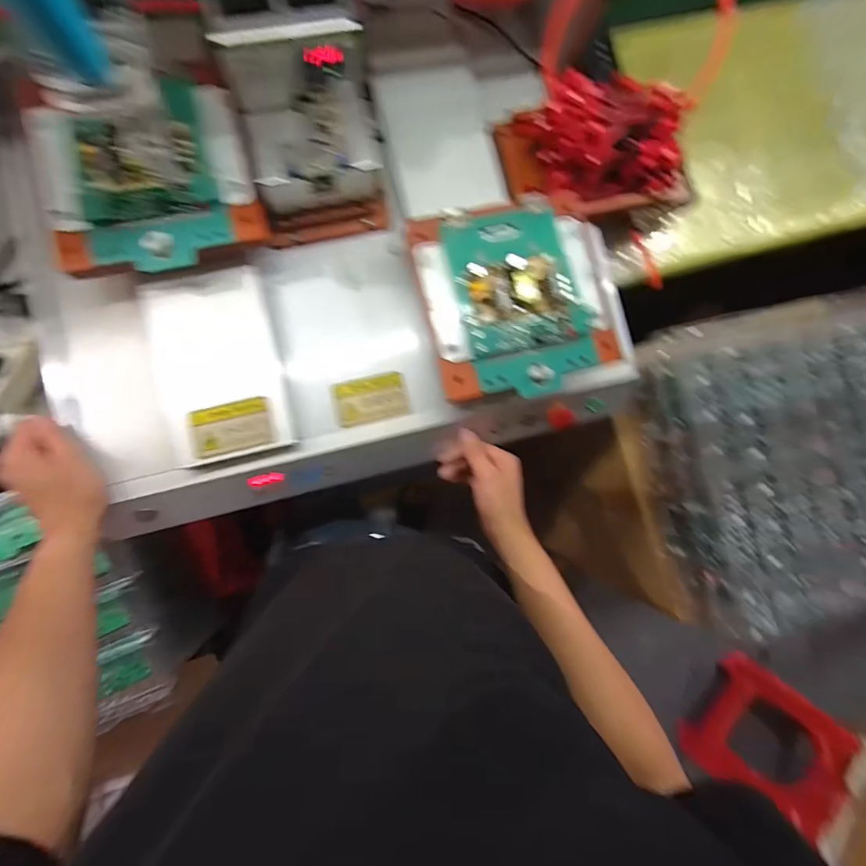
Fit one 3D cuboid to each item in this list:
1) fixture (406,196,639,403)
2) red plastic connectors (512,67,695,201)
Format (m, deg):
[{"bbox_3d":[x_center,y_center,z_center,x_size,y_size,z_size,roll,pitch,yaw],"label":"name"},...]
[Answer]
[{"bbox_3d":[0.099,-0.146,0.467,0.209,0.034,0.211,-13,88,-8],"label":"fixture"},{"bbox_3d":[0.210,-0.354,0.517,0.193,0.070,0.127,-10,88,-8],"label":"red plastic connectors"}]

